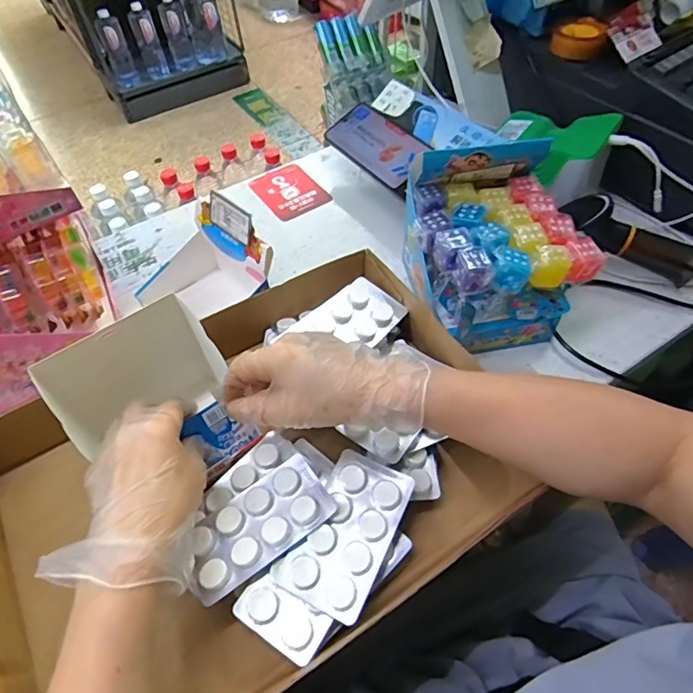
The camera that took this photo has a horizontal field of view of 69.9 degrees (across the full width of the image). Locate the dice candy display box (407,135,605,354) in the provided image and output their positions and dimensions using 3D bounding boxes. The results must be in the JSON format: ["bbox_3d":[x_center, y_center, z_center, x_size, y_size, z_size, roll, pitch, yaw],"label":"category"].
[{"bbox_3d":[0.136,-0.098,0.486,0.131,0.144,0.157,-17,56,-9],"label":"dice candy display box"}]

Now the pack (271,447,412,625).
[{"bbox_3d":[0.002,0.134,0.367,0.063,0.008,0.112,23,58,17],"label":"pack"}]

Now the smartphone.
[{"bbox_3d":[0.040,-0.262,0.640,0.078,0.008,0.155,-39,60,-2],"label":"smartphone"}]

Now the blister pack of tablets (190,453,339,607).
[{"bbox_3d":[-0.067,0.134,0.375,0.112,0.013,0.057,-32,55,-14],"label":"blister pack of tablets"}]

